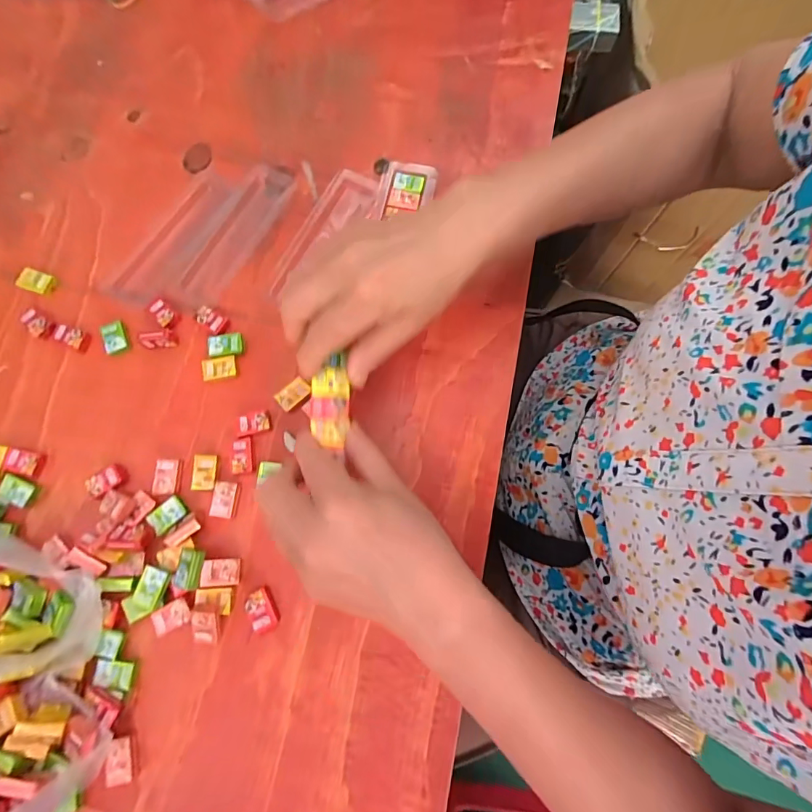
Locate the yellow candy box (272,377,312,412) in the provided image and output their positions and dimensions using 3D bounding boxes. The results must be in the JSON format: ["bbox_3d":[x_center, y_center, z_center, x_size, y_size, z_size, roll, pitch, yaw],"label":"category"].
[{"bbox_3d":[-0.086,-0.009,0.332,0.026,0.007,0.017,-41,79,-8],"label":"yellow candy box"}]

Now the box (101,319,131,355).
[{"bbox_3d":[-0.231,-0.055,0.345,0.018,0.004,0.027,-26,78,-5],"label":"box"}]

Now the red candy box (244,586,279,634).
[{"bbox_3d":[-0.098,0.139,0.296,0.018,0.008,0.026,-31,78,-6],"label":"red candy box"}]

